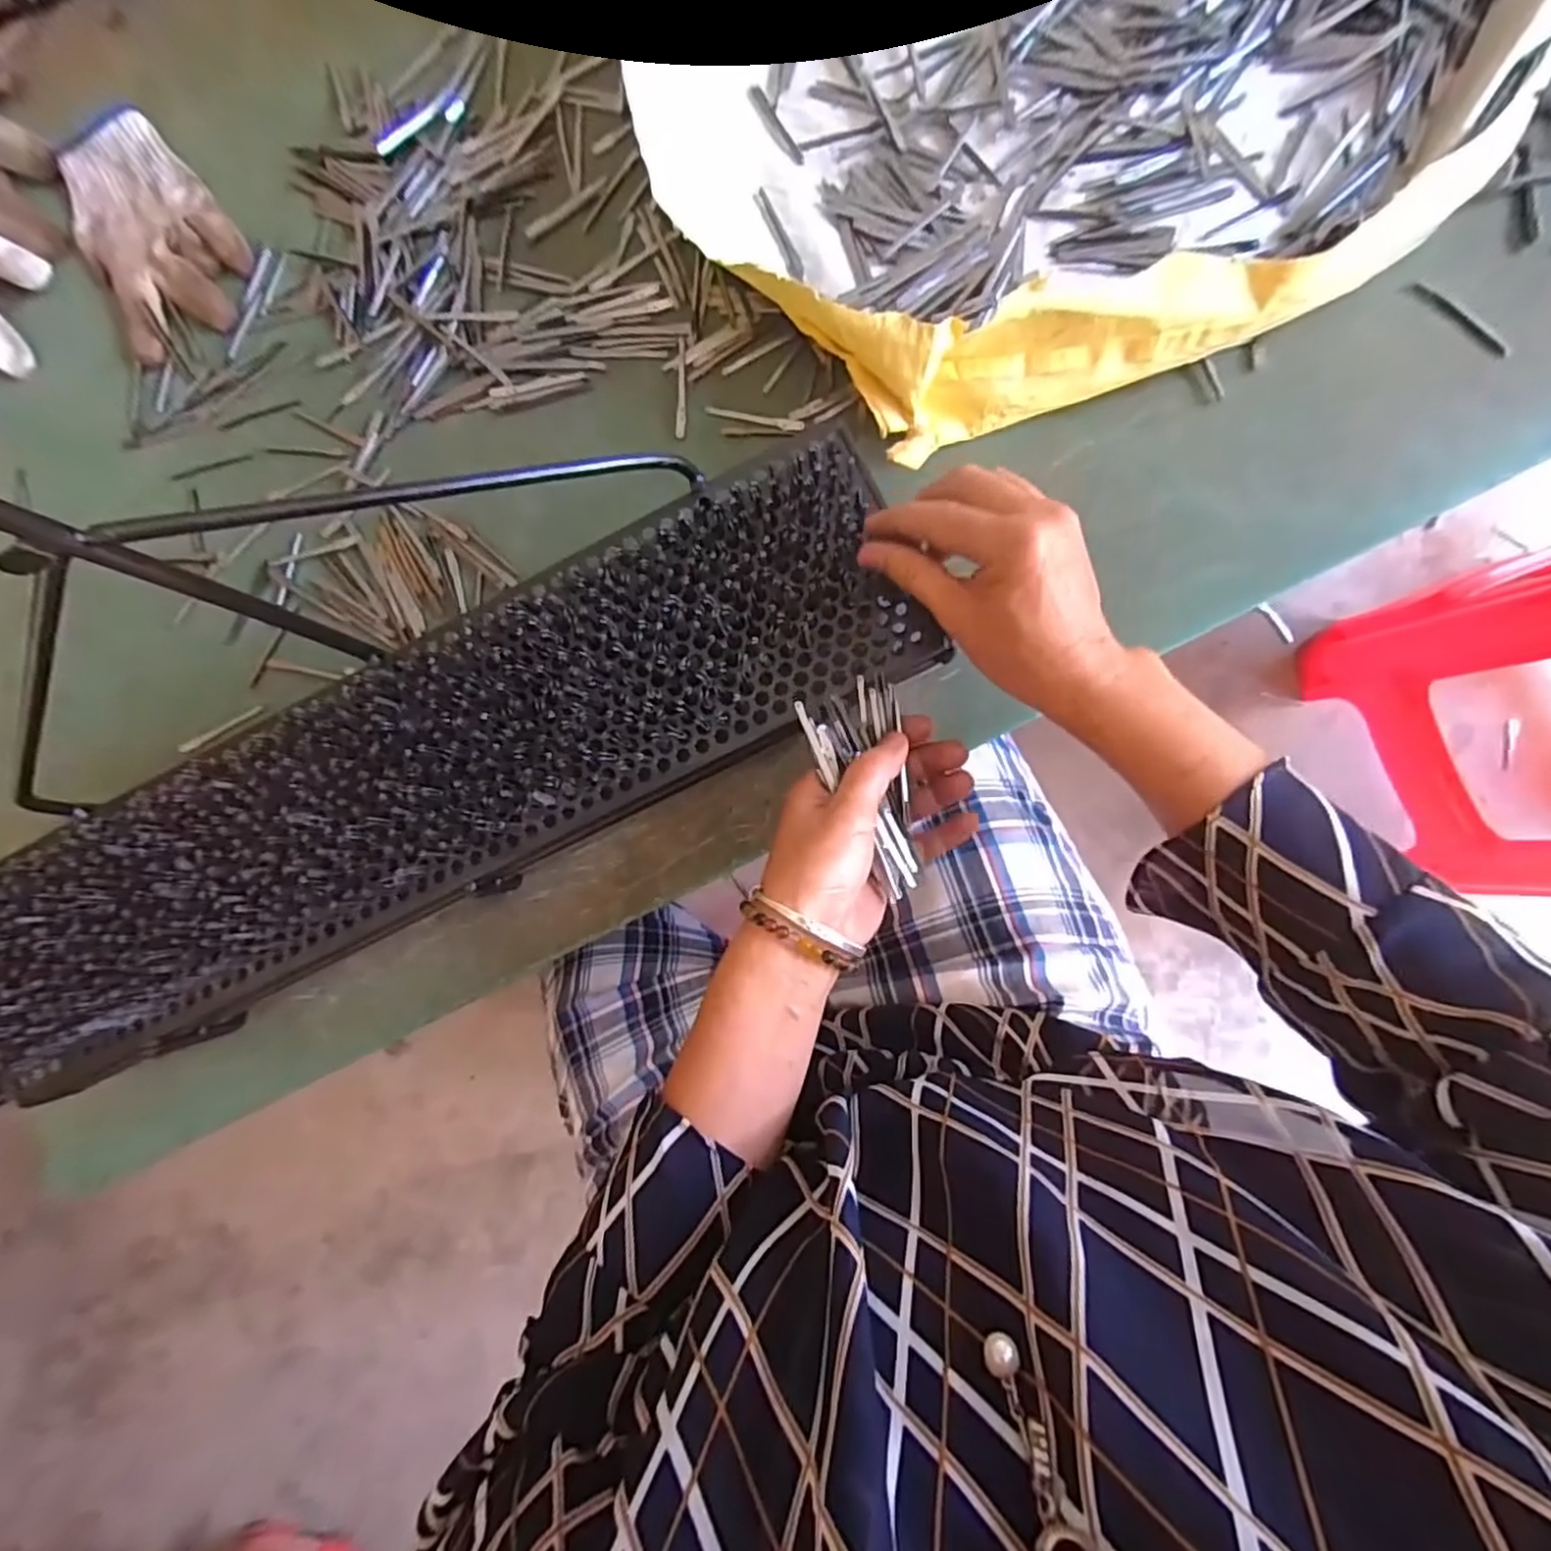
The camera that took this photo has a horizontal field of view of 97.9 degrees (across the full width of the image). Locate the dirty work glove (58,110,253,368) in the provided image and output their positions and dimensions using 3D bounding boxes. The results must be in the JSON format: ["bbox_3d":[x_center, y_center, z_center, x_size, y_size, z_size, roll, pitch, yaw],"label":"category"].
[{"bbox_3d":[-0.458,-0.400,0.496,0.108,0.017,0.173,-29,84,3],"label":"dirty work glove"}]

